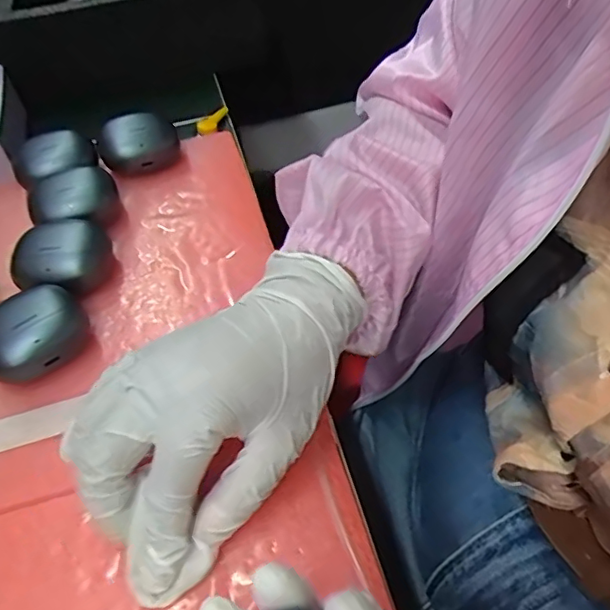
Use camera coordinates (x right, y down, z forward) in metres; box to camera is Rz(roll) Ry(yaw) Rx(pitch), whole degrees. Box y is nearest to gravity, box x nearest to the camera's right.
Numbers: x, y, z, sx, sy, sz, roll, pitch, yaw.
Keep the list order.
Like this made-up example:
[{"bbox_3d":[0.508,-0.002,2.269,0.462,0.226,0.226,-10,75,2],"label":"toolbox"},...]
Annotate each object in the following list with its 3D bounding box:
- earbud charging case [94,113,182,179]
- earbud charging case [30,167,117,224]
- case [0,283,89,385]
[{"bbox_3d":[-0.119,-0.114,0.407,0.053,0.037,0.034,-32,56,-21],"label":"earbud charging case"},{"bbox_3d":[-0.153,-0.067,0.370,0.054,0.029,0.045,-20,53,-13],"label":"earbud charging case"},{"bbox_3d":[-0.146,0.017,0.302,0.054,0.030,0.043,-39,58,-25],"label":"case"}]

